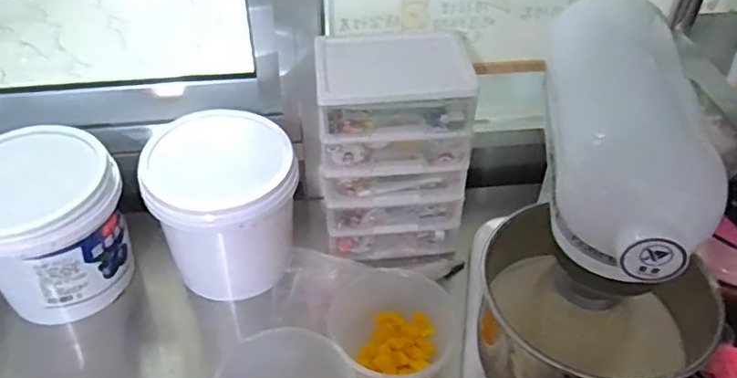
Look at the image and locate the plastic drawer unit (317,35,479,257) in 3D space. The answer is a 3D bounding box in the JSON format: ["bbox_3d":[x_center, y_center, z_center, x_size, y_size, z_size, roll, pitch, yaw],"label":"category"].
[{"bbox_3d":[0.028,-0.055,0.885,0.196,0.292,0.139,-4,43,-6],"label":"plastic drawer unit"}]

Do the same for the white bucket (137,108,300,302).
[{"bbox_3d":[-0.201,0.016,0.897,0.192,0.205,0.199,1,43,-1],"label":"white bucket"}]

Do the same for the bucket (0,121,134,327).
[{"bbox_3d":[-0.431,0.052,0.839,0.185,0.207,0.185,1,43,-1],"label":"bucket"}]

